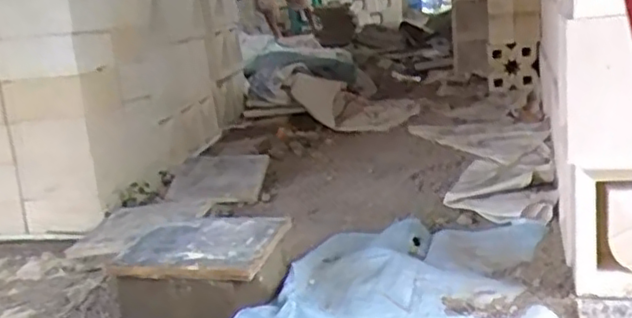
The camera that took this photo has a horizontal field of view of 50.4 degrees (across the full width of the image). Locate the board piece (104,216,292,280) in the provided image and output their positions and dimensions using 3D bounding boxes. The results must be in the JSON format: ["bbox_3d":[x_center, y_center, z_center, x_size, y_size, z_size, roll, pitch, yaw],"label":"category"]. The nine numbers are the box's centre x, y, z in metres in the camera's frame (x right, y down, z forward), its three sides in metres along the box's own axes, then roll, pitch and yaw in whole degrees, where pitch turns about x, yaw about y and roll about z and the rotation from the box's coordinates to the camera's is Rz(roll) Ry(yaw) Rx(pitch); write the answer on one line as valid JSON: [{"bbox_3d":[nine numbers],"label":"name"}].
[{"bbox_3d":[-0.187,0.143,1.142,0.246,0.019,0.281,1,13,6],"label":"board piece"}]

